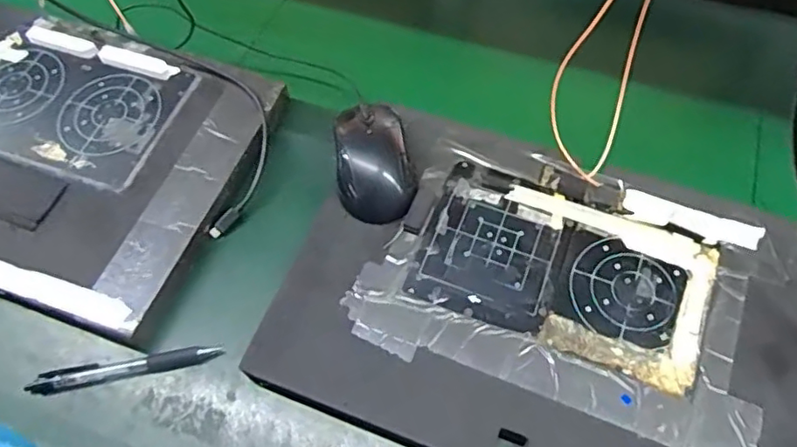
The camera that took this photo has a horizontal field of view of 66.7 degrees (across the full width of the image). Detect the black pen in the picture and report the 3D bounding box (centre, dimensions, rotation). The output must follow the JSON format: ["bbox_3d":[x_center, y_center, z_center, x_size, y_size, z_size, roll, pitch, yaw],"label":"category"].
[{"bbox_3d":[-0.201,0.107,0.448,0.136,0.014,0.015,-11,60,-5],"label":"black pen"}]

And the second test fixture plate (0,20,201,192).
[{"bbox_3d":[-0.292,-0.110,0.538,0.194,0.016,0.132,17,61,10],"label":"second test fixture plate"}]

